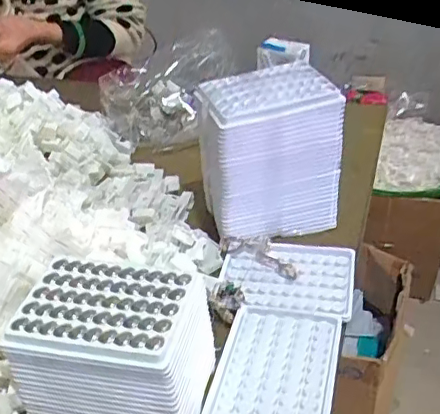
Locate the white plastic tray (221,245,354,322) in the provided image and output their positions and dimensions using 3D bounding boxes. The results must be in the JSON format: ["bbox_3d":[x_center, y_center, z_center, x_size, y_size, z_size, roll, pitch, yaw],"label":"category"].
[{"bbox_3d":[0.067,0.069,0.570,0.130,0.010,0.094,6,37,15],"label":"white plastic tray"}]

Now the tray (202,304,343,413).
[{"bbox_3d":[0.046,0.132,0.476,0.098,0.011,0.132,7,37,16],"label":"tray"}]

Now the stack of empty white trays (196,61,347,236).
[{"bbox_3d":[0.055,-0.060,0.619,0.145,0.149,0.112,-7,35,-3],"label":"stack of empty white trays"}]

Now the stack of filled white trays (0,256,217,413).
[{"bbox_3d":[-0.074,0.110,0.446,0.146,0.090,0.103,5,37,14],"label":"stack of filled white trays"}]

